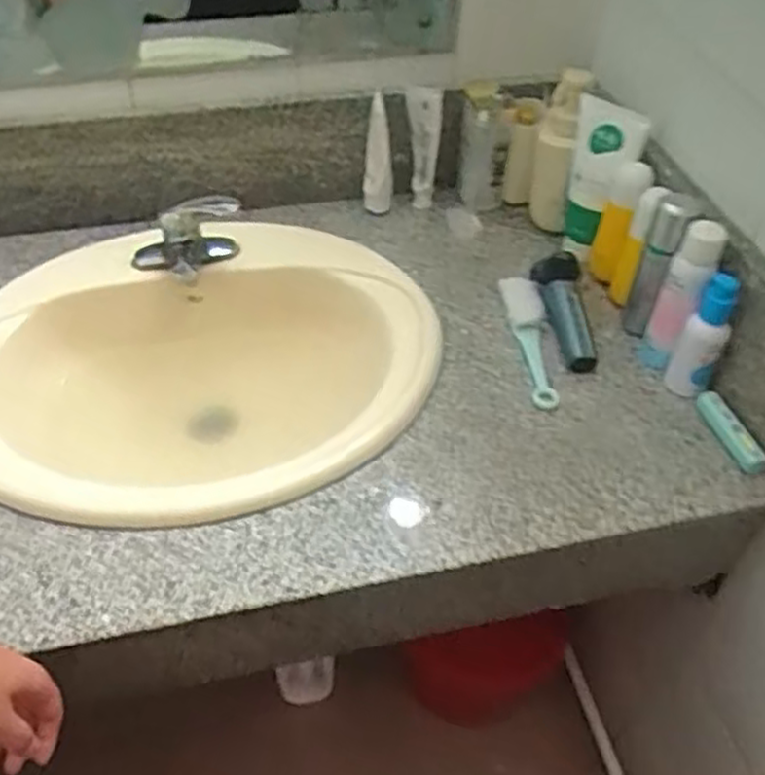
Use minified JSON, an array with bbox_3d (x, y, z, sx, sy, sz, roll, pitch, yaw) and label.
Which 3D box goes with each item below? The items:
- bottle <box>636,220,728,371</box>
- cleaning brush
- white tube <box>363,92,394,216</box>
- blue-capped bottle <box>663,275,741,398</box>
[{"bbox_3d":[0.304,-0.087,0.773,0.042,0.172,0.042,18,50,15],"label":"bottle"},{"bbox_3d":[0.166,-0.055,0.836,0.037,0.020,0.195,-2,48,-4],"label":"cleaning brush"},{"bbox_3d":[-0.005,-0.307,0.988,0.039,0.143,0.046,2,47,1],"label":"white tube"},{"bbox_3d":[0.321,-0.048,0.755,0.040,0.146,0.033,18,50,15],"label":"blue-capped bottle"}]

